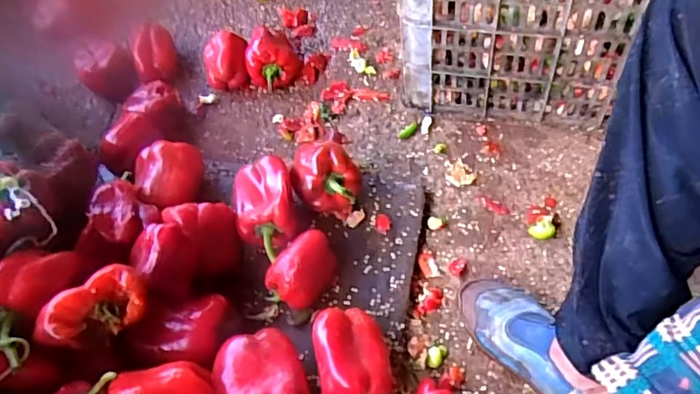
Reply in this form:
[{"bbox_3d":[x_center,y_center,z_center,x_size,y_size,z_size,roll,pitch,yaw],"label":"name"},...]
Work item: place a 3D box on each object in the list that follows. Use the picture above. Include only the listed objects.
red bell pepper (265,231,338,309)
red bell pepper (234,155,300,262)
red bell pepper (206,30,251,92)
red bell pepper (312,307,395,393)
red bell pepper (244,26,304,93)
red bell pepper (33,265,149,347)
[{"bbox_3d":[-0.058,0.091,0.711,0.060,0.061,0.090,29,63,22],"label":"red bell pepper"},{"bbox_3d":[-0.112,0.014,0.746,0.078,0.066,0.125,-10,56,-2],"label":"red bell pepper"},{"bbox_3d":[-0.210,-0.229,0.964,0.075,0.074,0.077,-9,56,-1],"label":"red bell pepper"},{"bbox_3d":[0.005,0.187,0.638,0.081,0.085,0.121,-12,56,-3],"label":"red bell pepper"},{"bbox_3d":[-0.130,-0.245,0.959,0.088,0.073,0.112,-7,56,0],"label":"red bell pepper"},{"bbox_3d":[-0.267,0.118,0.584,0.110,0.050,0.056,-35,61,-17],"label":"red bell pepper"}]

